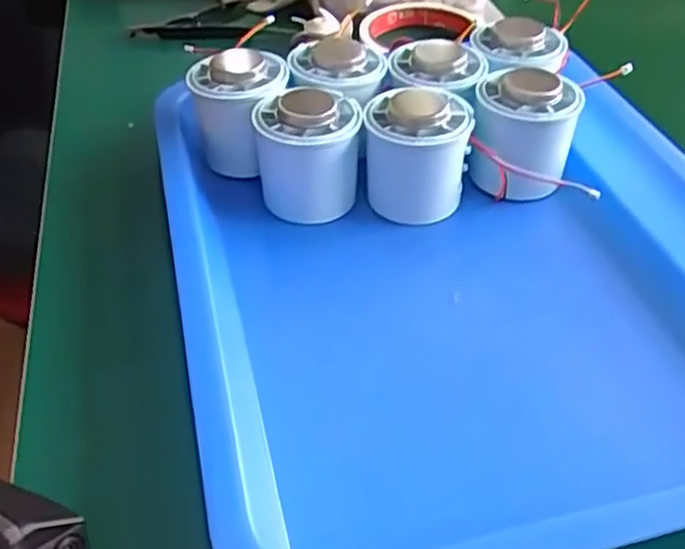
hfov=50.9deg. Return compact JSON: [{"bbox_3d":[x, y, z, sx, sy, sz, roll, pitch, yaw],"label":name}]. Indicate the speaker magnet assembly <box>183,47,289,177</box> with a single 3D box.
[{"bbox_3d":[-0.057,-0.089,0.402,0.050,0.059,0.050,-4,43,-5],"label":"speaker magnet assembly"}]

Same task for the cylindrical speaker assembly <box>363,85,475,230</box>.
[{"bbox_3d":[0.038,-0.063,0.378,0.051,0.059,0.051,1,43,-1],"label":"cylindrical speaker assembly"}]

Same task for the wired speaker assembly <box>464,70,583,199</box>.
[{"bbox_3d":[0.097,-0.075,0.388,0.055,0.056,0.059,7,43,7],"label":"wired speaker assembly"}]

